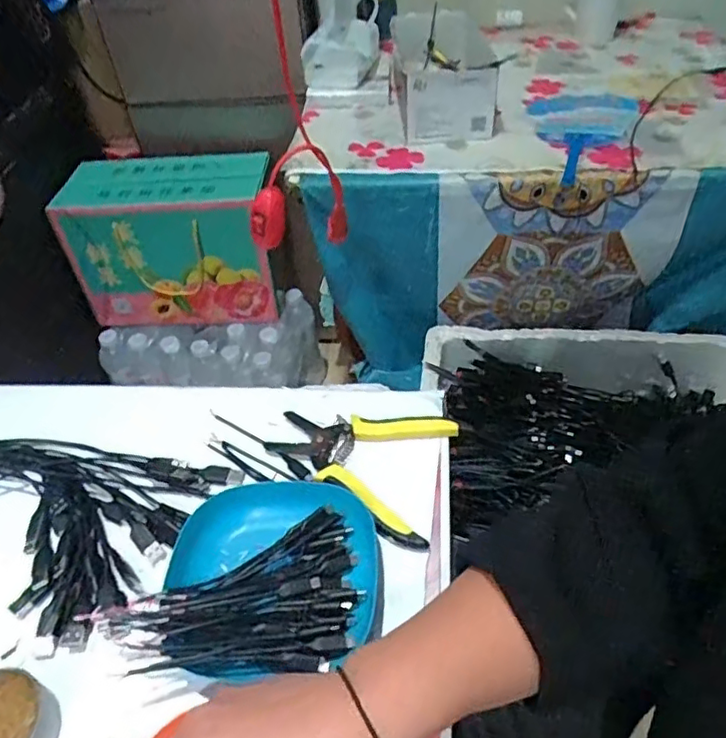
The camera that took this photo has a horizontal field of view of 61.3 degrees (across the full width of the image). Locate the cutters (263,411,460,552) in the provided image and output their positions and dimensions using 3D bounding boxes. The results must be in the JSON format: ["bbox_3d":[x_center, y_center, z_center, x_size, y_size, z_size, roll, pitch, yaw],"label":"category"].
[{"bbox_3d":[-0.007,0.073,0.496,0.147,0.017,0.114,13,48,17],"label":"cutters"}]

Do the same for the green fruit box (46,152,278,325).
[{"bbox_3d":[-0.311,-0.214,1.043,0.327,0.238,0.146,0,45,5],"label":"green fruit box"}]

